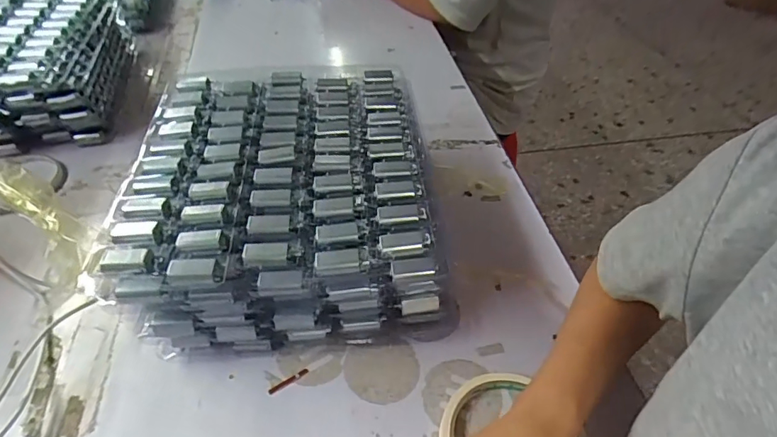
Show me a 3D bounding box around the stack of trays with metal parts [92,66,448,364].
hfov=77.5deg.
[{"bbox_3d":[-0.079,-0.015,0.411,0.230,0.108,0.237,-4,44,-5],"label":"stack of trays with metal parts"}]

